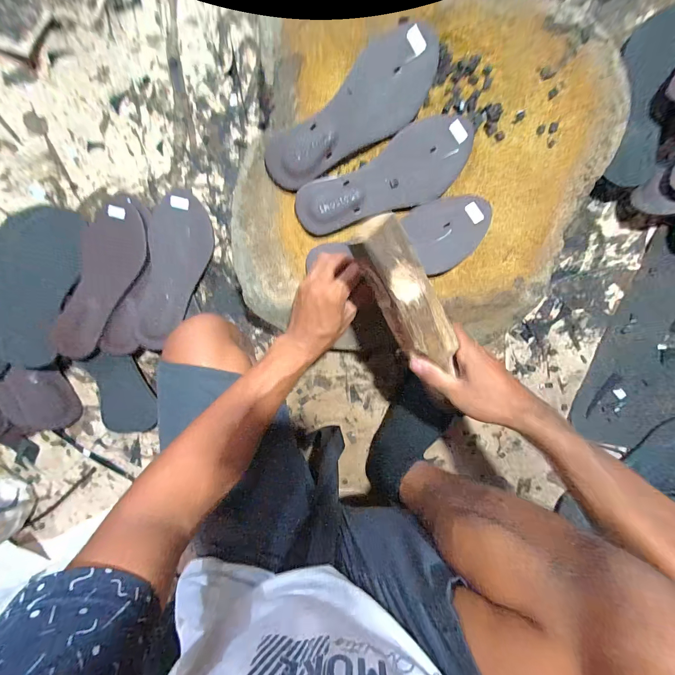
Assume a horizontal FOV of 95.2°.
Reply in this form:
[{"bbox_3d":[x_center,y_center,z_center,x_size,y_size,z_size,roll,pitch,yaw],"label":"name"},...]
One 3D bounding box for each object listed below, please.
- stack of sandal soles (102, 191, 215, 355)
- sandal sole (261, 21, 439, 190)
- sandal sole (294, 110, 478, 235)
[{"bbox_3d":[-0.272,-0.093,0.483,0.098,0.020,0.264,20,90,-15],"label":"stack of sandal soles"},{"bbox_3d":[0.016,-0.281,0.384,0.239,0.016,0.090,-31,96,6],"label":"sandal sole"},{"bbox_3d":[0.066,-0.204,0.402,0.242,0.010,0.087,-26,97,5],"label":"sandal sole"}]

